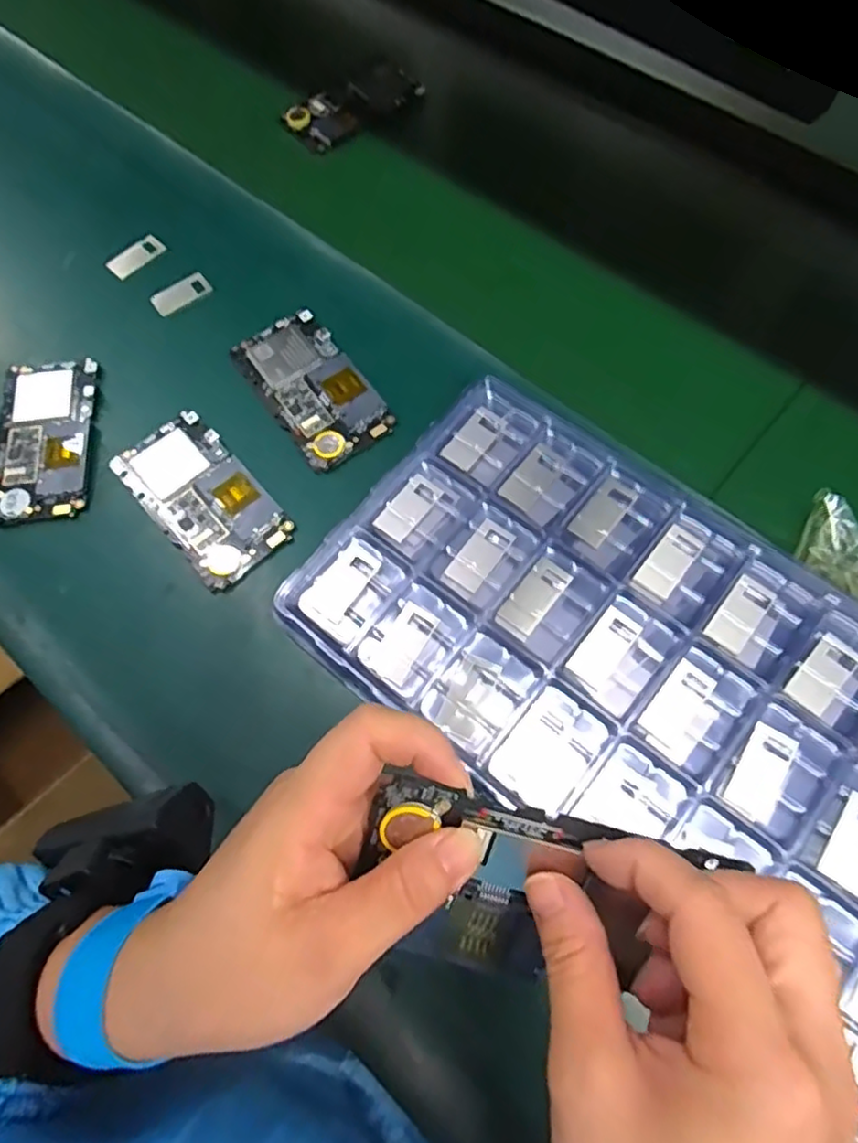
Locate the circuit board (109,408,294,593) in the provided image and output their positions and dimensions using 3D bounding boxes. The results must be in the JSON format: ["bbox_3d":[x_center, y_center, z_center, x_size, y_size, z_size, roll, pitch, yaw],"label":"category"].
[{"bbox_3d":[-0.148,-0.049,0.417,0.065,0.005,0.124,-40,72,-14],"label":"circuit board"}]

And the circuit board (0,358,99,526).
[{"bbox_3d":[-0.262,-0.092,0.439,0.065,0.009,0.121,-1,67,1],"label":"circuit board"}]

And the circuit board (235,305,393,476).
[{"bbox_3d":[-0.080,-0.128,0.442,0.064,0.005,0.123,-33,70,-12],"label":"circuit board"}]

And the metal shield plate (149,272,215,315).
[{"bbox_3d":[-0.185,-0.208,0.481,0.044,0.004,0.020,-38,83,-17],"label":"metal shield plate"}]

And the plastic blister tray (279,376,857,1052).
[{"bbox_3d":[0.123,0.058,0.344,0.383,0.023,0.195,37,73,15],"label":"plastic blister tray"}]

